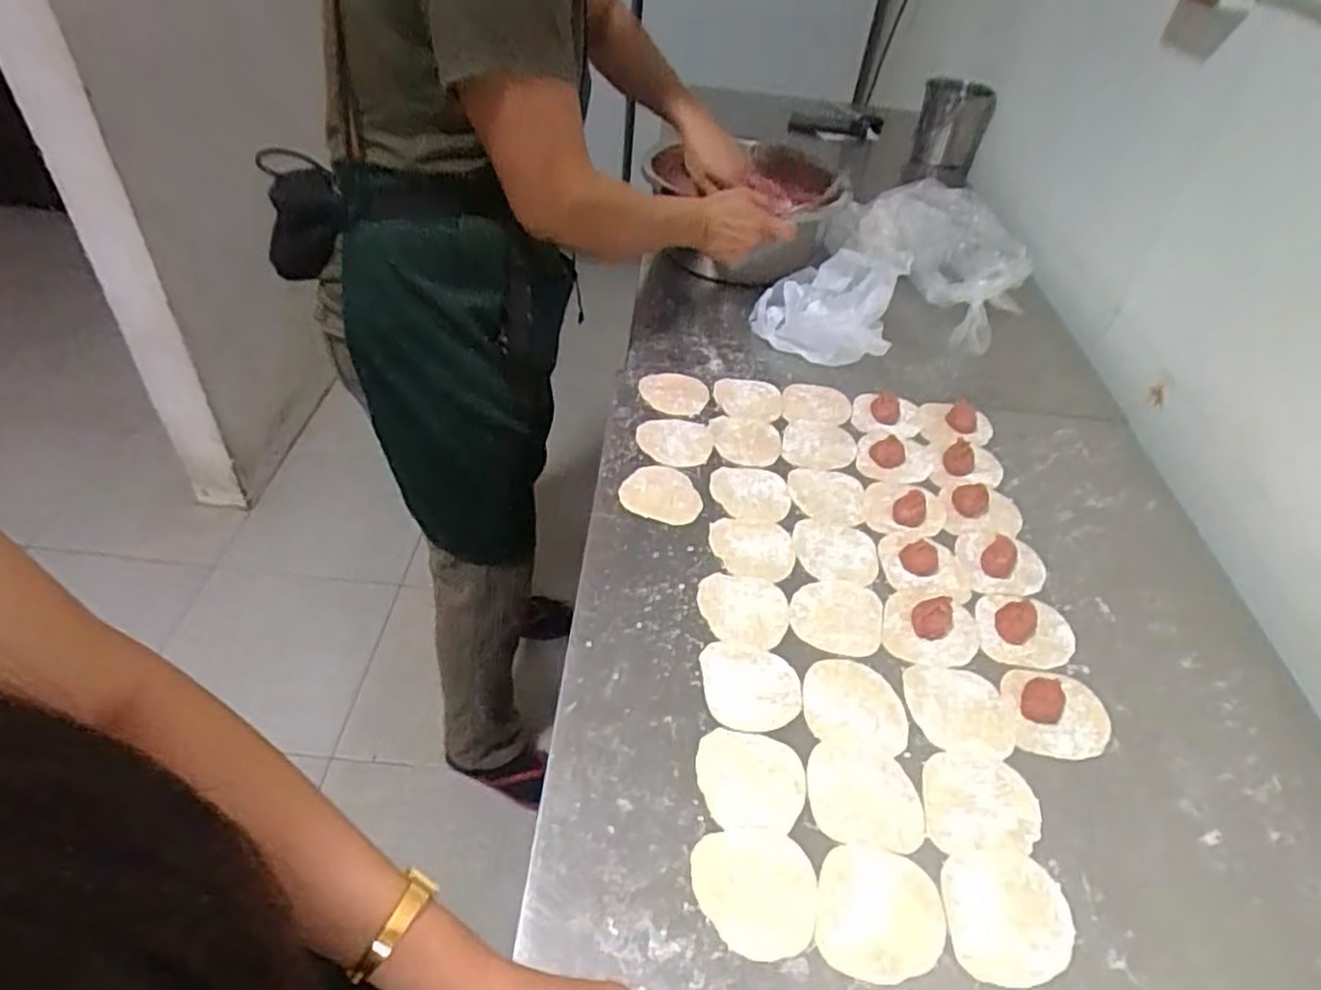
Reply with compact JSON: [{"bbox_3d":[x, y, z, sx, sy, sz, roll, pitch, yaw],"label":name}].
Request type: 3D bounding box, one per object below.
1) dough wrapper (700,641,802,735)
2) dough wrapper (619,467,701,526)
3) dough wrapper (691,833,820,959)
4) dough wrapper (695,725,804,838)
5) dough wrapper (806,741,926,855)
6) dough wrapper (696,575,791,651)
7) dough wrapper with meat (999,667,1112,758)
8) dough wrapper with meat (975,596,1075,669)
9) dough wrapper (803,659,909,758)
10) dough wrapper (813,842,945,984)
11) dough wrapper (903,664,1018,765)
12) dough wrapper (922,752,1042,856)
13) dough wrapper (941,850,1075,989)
[{"bbox_3d":[0.070,0.147,0.583,0.073,0.004,0.076,0,45,-7],"label":"dough wrapper"},{"bbox_3d":[0.004,-0.001,0.729,0.076,0.006,0.066,23,51,14],"label":"dough wrapper"},{"bbox_3d":[0.059,0.249,0.472,0.076,0.004,0.073,4,45,-3],"label":"dough wrapper"},{"bbox_3d":[0.063,0.199,0.526,0.075,0.004,0.072,3,45,-3],"label":"dough wrapper"},{"bbox_3d":[0.143,0.210,0.527,0.078,0.004,0.072,9,45,3],"label":"dough wrapper"},{"bbox_3d":[0.070,0.096,0.634,0.075,0.004,0.073,3,45,-3],"label":"dough wrapper"},{"bbox_3d":[0.309,0.167,0.582,0.077,0.011,0.072,3,45,-3],"label":"dough wrapper with meat"},{"bbox_3d":[0.312,0.116,0.639,0.084,0.009,0.071,7,44,0],"label":"dough wrapper with meat"},{"bbox_3d":[0.150,0.160,0.580,0.077,0.004,0.072,10,45,3],"label":"dough wrapper"},{"bbox_3d":[0.137,0.261,0.470,0.078,0.004,0.076,3,45,-3],"label":"dough wrapper"},{"bbox_3d":[0.231,0.166,0.582,0.080,0.004,0.074,10,45,3],"label":"dough wrapper"},{"bbox_3d":[0.225,0.218,0.528,0.080,0.004,0.072,8,44,1],"label":"dough wrapper"},{"bbox_3d":[0.220,0.265,0.474,0.081,0.004,0.077,3,45,-3],"label":"dough wrapper"}]

